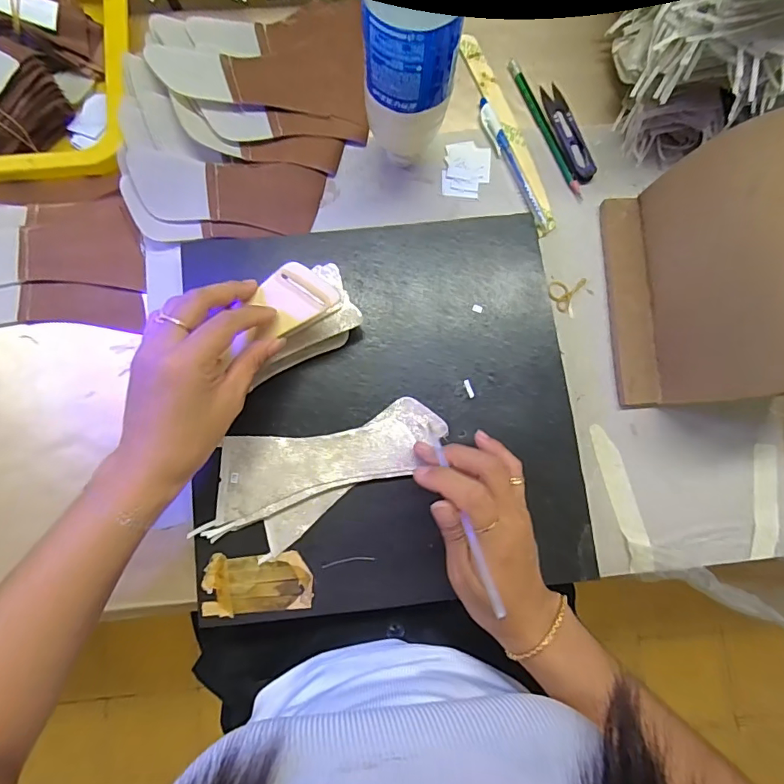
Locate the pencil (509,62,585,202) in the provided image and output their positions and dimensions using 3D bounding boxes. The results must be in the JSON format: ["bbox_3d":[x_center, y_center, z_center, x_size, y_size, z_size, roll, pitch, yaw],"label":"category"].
[{"bbox_3d":[0.140,-0.241,0.437,0.010,0.009,0.146,-23,85,-6],"label":"pencil"}]

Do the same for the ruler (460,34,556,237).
[{"bbox_3d":[0.106,-0.239,0.436,0.020,0.008,0.204,-21,84,-4],"label":"ruler"}]

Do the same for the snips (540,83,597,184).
[{"bbox_3d":[0.161,-0.239,0.438,0.023,0.009,0.099,-18,84,-4],"label":"snips"}]

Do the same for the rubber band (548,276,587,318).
[{"bbox_3d":[0.153,-0.087,0.420,0.028,0.004,0.036,21,83,1],"label":"rubber band"}]

